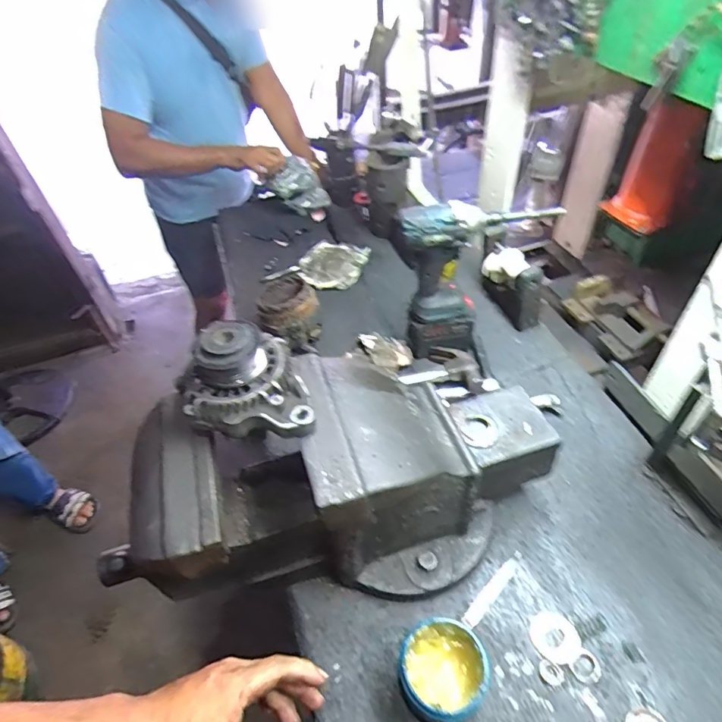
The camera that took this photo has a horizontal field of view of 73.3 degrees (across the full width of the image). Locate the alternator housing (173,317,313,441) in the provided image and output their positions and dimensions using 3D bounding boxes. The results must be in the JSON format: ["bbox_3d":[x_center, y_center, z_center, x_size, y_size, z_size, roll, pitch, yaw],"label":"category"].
[{"bbox_3d":[-0.117,0.021,0.477,0.111,0.081,0.106,-23,50,-16],"label":"alternator housing"}]

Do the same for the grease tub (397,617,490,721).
[{"bbox_3d":[0.088,0.344,0.530,0.086,0.104,0.086,-2,47,3],"label":"grease tub"}]

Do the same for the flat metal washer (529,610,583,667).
[{"bbox_3d":[0.236,0.335,0.590,0.054,0.008,0.056,-2,47,3],"label":"flat metal washer"}]

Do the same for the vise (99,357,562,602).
[{"bbox_3d":[-0.013,0.149,0.584,0.527,0.240,0.198,-11,47,-5],"label":"vise"}]

